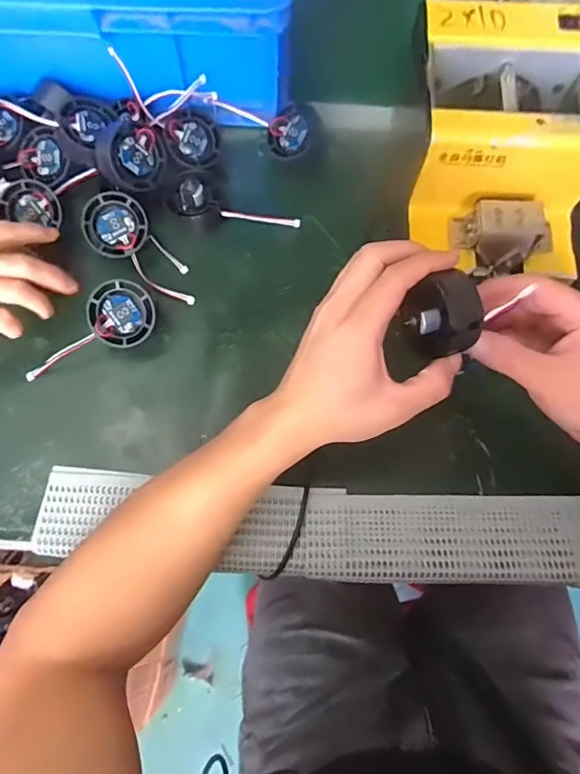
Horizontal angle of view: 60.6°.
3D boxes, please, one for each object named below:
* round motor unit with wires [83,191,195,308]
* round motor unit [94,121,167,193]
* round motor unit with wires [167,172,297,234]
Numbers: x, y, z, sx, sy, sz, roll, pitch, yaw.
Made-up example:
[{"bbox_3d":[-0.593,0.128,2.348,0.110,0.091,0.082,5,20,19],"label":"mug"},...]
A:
[{"bbox_3d":[-0.128,-0.114,0.425,0.052,0.039,0.112,-43,77,-14],"label":"round motor unit with wires"},{"bbox_3d":[-0.134,-0.196,0.425,0.053,0.052,0.019,-38,43,-27],"label":"round motor unit"},{"bbox_3d":[-0.052,-0.162,0.456,0.119,0.031,0.042,13,71,-10],"label":"round motor unit with wires"}]

